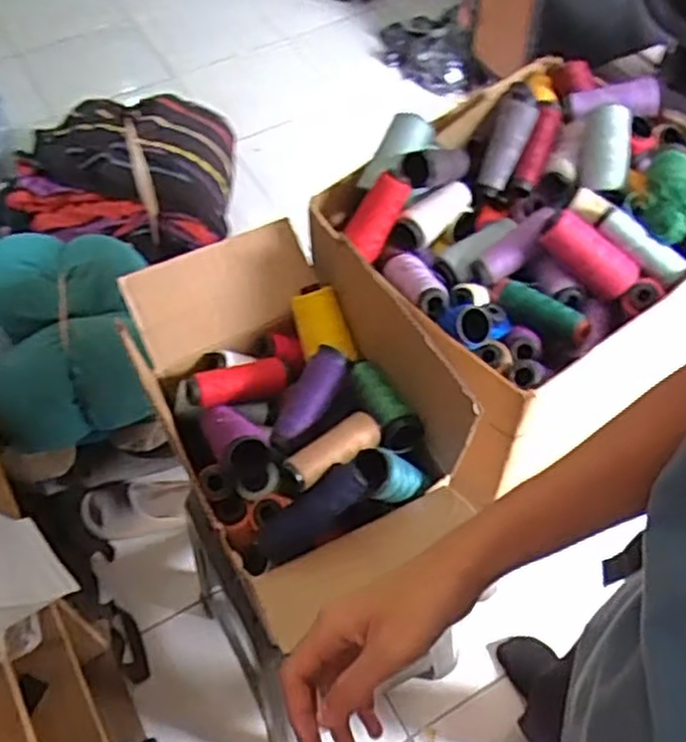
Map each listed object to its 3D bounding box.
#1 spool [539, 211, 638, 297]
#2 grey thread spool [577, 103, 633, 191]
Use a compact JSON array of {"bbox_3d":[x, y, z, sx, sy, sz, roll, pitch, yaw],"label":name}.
[{"bbox_3d":[0.273,-0.130,0.838,0.110,0.039,0.042,40,62,-2],"label":"spool"},{"bbox_3d":[0.317,-0.262,0.913,0.058,0.056,0.122,12,70,10],"label":"grey thread spool"}]

